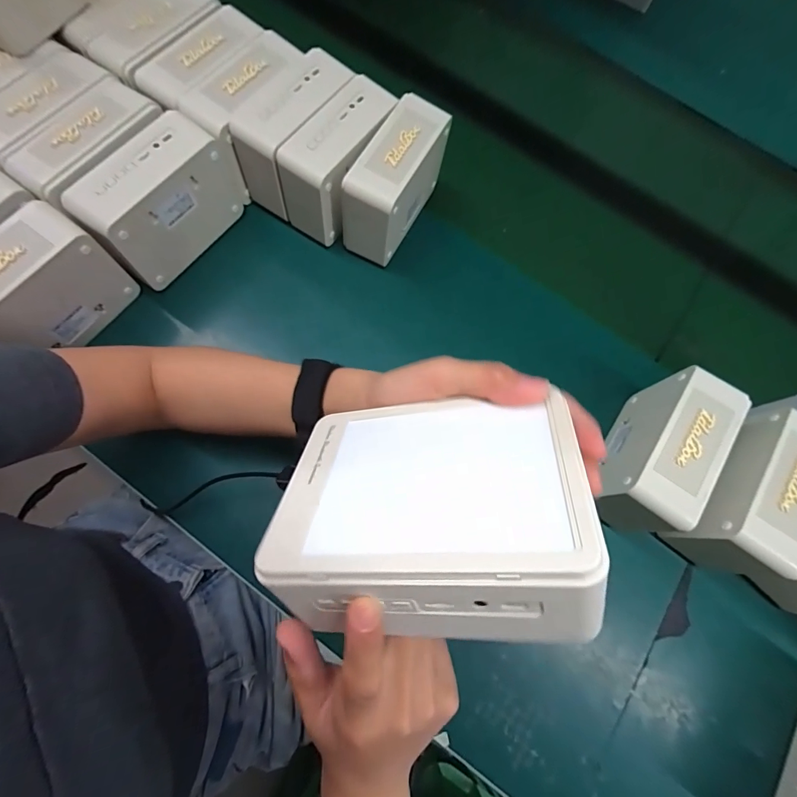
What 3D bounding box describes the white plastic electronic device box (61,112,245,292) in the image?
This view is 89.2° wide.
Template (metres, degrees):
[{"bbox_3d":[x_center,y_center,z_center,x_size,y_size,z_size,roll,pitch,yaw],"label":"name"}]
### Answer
[{"bbox_3d":[-0.236,-0.194,0.416,0.062,0.114,0.149,32,74,5],"label":"white plastic electronic device box"}]

